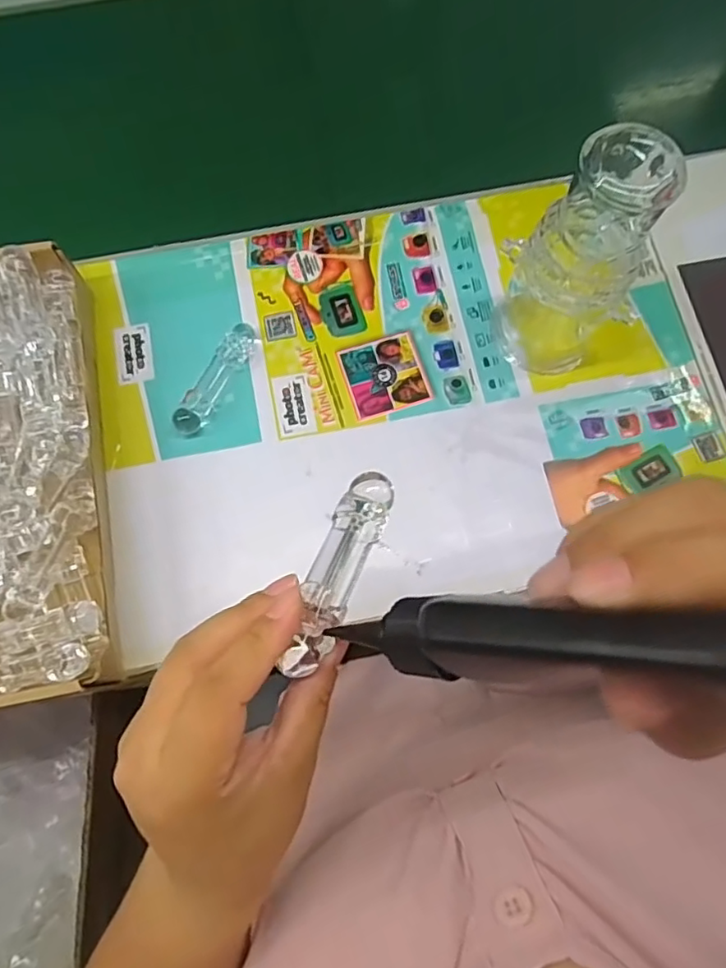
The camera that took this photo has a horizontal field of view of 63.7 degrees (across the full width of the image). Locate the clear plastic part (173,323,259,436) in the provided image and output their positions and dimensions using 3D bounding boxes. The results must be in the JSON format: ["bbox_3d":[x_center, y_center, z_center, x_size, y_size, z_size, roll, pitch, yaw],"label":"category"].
[{"bbox_3d":[-0.111,-0.081,0.446,0.021,0.020,0.096,31,78,8],"label":"clear plastic part"}]

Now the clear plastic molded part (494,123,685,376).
[{"bbox_3d":[0.140,-0.140,0.381,0.062,0.173,0.077,-37,78,-9],"label":"clear plastic molded part"}]

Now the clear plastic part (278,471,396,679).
[{"bbox_3d":[-0.010,0.035,0.242,0.022,0.015,0.093,20,53,6],"label":"clear plastic part"}]

